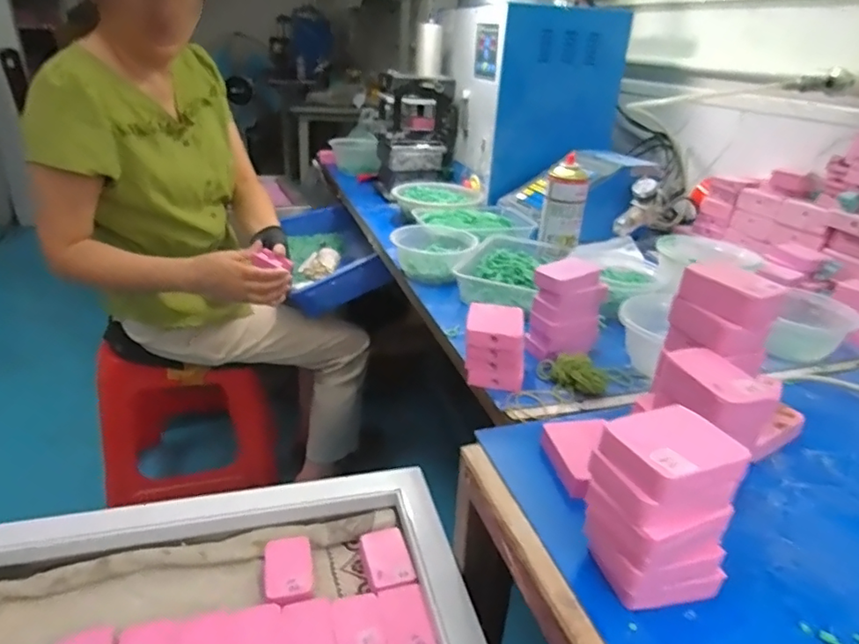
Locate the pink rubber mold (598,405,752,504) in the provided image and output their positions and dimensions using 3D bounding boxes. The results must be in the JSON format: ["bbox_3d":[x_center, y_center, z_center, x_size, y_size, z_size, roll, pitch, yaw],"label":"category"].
[{"bbox_3d":[0.151,0.080,0.345,0.068,0.020,0.056,-6,29,-19],"label":"pink rubber mold"}]

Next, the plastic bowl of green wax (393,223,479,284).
[{"bbox_3d":[0.007,-0.110,0.897,0.133,0.054,0.148,7,27,6],"label":"plastic bowl of green wax"}]

